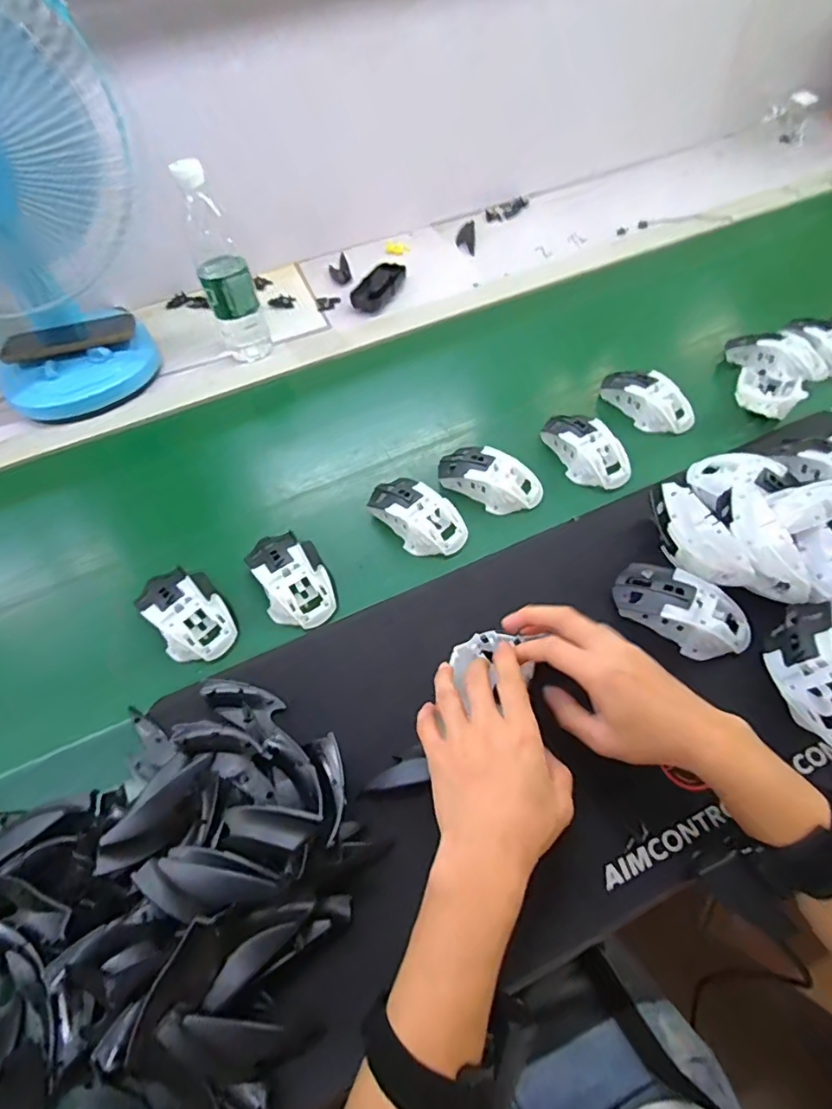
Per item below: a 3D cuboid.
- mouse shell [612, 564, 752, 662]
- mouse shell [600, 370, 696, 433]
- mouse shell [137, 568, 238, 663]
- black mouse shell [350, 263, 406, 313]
[{"bbox_3d":[0.234,0.047,0.470,0.116,0.039,0.060,28,62,22],"label":"mouse shell"},{"bbox_3d":[0.274,-0.185,0.628,0.047,0.038,0.111,-30,58,-15],"label":"mouse shell"},{"bbox_3d":[-0.222,0.053,0.510,0.063,0.032,0.110,-36,60,-18],"label":"mouse shell"},{"bbox_3d":[-0.052,-0.405,0.810,0.054,0.027,0.116,18,59,17],"label":"black mouse shell"}]

